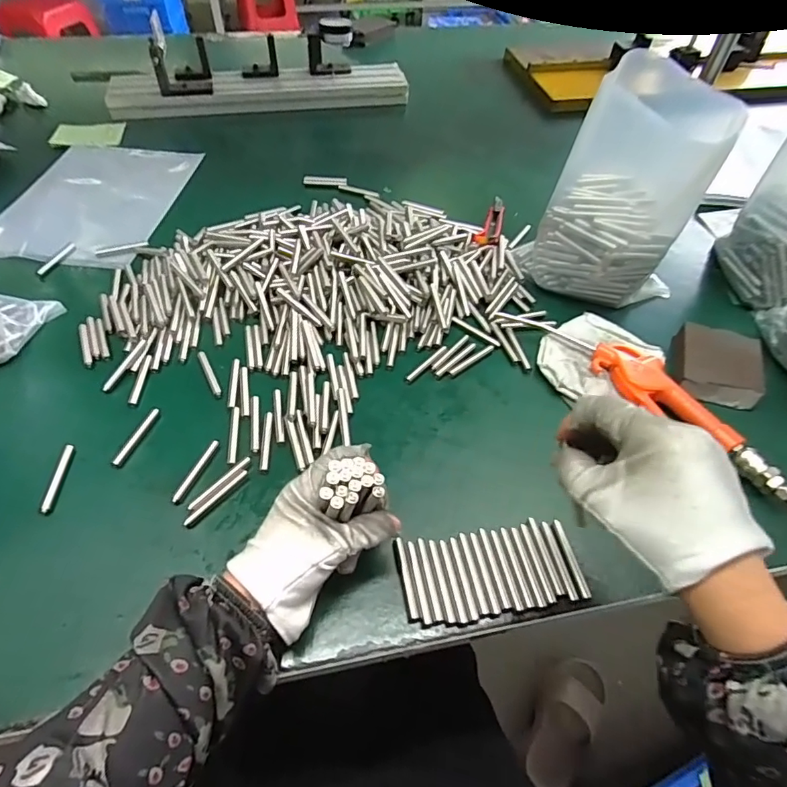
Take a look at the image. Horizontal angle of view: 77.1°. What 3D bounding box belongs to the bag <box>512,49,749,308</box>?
[{"bbox_3d":[0.223,-0.190,0.486,0.120,0.185,0.115,-24,57,-19],"label":"bag"}]

